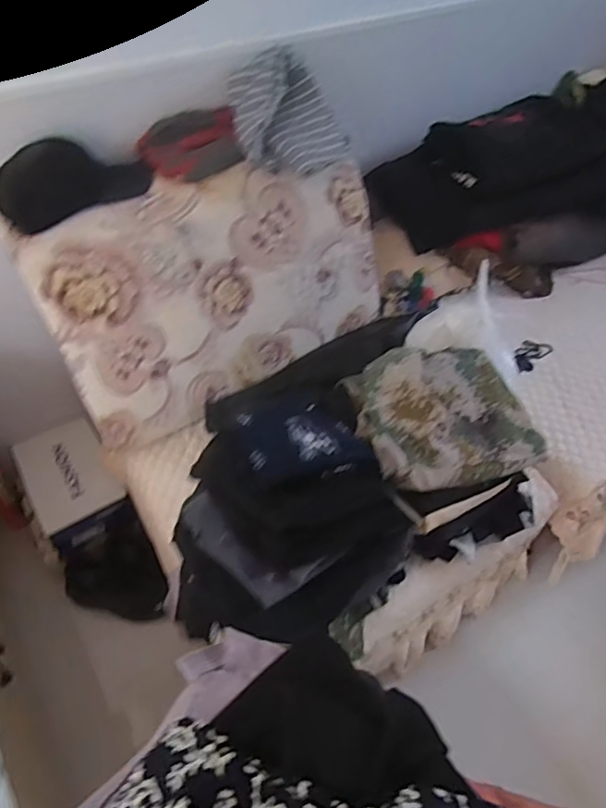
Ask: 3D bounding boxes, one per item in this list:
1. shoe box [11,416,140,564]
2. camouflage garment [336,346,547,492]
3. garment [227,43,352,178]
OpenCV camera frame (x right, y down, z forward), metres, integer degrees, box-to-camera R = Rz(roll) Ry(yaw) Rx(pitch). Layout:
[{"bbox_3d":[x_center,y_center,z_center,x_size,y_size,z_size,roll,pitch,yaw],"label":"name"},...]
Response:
[{"bbox_3d":[-0.554,0.196,1.320,0.194,0.106,0.297,-25,53,-21],"label":"shoe box"},{"bbox_3d":[0.234,0.007,0.921,0.320,0.099,0.258,-13,50,-12],"label":"camouflage garment"},{"bbox_3d":[-0.028,-0.582,1.066,0.206,0.163,0.189,-9,49,-9],"label":"garment"}]

